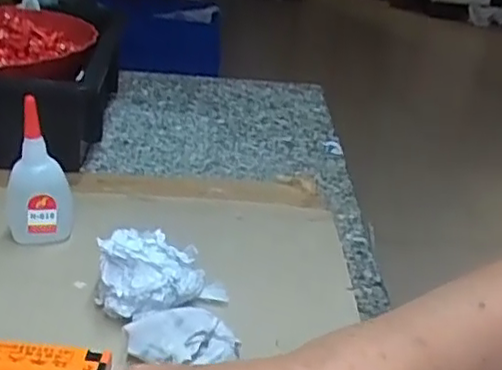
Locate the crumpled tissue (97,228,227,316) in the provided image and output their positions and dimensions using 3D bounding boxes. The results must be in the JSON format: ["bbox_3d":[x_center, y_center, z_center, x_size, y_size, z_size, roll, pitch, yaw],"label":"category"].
[{"bbox_3d":[-0.061,0.060,0.423,0.068,0.052,0.055,-20,36,-41],"label":"crumpled tissue"}]

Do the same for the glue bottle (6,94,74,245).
[{"bbox_3d":[-0.154,-0.004,0.475,0.044,0.107,0.024,-4,28,-19],"label":"glue bottle"}]

